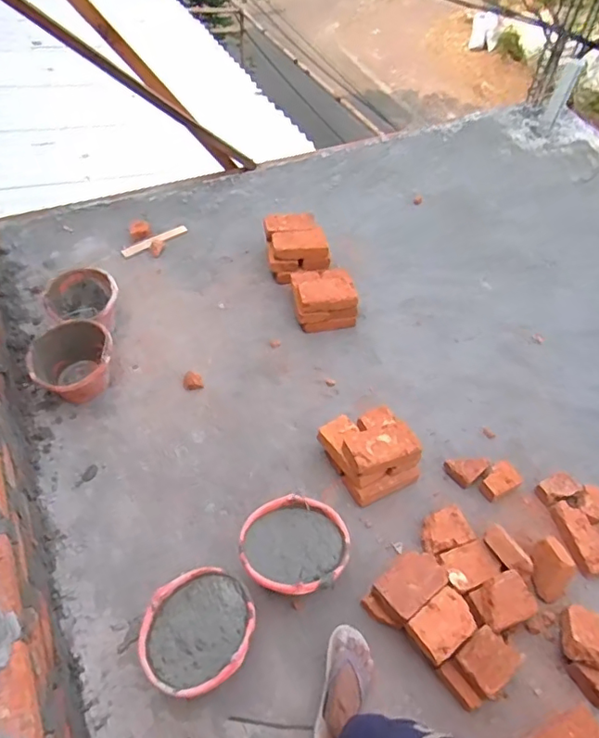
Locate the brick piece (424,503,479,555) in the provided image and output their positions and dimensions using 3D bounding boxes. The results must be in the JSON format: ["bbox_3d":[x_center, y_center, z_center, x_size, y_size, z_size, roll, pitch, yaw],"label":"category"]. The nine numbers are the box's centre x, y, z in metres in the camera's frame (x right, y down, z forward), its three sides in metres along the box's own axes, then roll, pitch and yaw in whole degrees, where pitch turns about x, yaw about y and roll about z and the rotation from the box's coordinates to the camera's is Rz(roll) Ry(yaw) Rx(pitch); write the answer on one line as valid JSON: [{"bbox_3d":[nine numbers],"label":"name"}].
[{"bbox_3d":[0.388,0.437,1.446,0.118,0.074,0.100,-13,55,-13],"label":"brick piece"}]

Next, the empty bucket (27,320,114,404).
[{"bbox_3d":[-0.676,-0.019,1.632,0.213,0.146,0.239,39,60,23],"label":"empty bucket"}]

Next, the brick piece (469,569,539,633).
[{"bbox_3d":[0.495,0.565,1.305,0.135,0.069,0.112,-27,49,0],"label":"brick piece"}]

